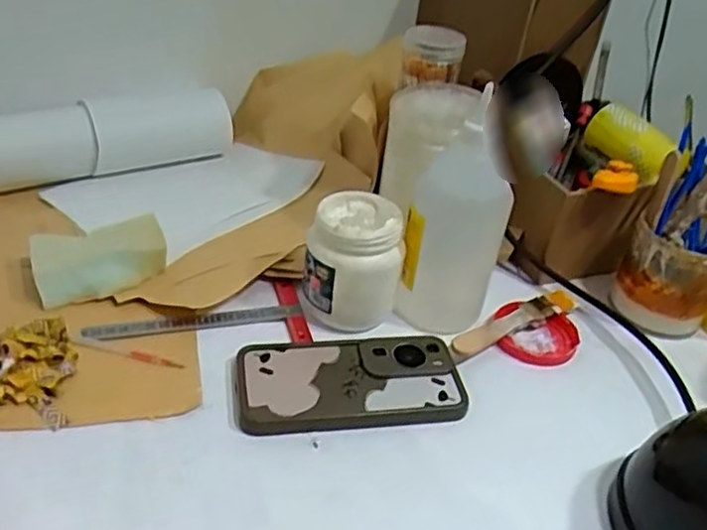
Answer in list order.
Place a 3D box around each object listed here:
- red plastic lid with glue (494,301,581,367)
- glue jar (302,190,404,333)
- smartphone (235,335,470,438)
[{"bbox_3d":[0.153,0.057,0.575,0.068,0.015,0.060,12,36,7],"label":"red plastic lid with glue"},{"bbox_3d":[-0.001,-0.005,0.556,0.073,0.087,0.079,5,36,-3],"label":"glue jar"},{"bbox_3d":[-0.002,0.087,0.509,0.163,0.012,0.081,-2,37,-12],"label":"smartphone"}]

